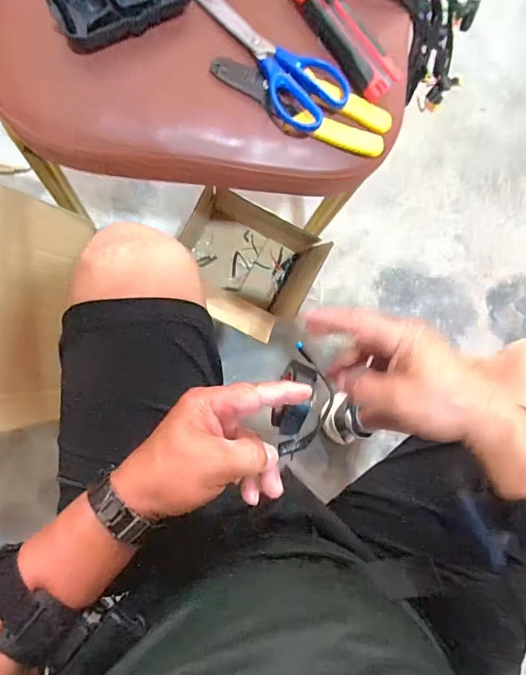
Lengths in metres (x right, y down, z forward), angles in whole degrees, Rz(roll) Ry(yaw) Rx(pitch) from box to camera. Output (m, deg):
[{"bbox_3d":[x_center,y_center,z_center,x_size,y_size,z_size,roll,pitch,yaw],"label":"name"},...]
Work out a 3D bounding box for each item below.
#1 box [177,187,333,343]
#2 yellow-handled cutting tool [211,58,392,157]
[{"bbox_3d":[-0.041,-0.115,0.747,0.193,0.172,0.191,28,85,-7],"label":"box"},{"bbox_3d":[0.036,-0.203,0.374,0.162,0.021,0.047,11,89,-9],"label":"yellow-handled cutting tool"}]

